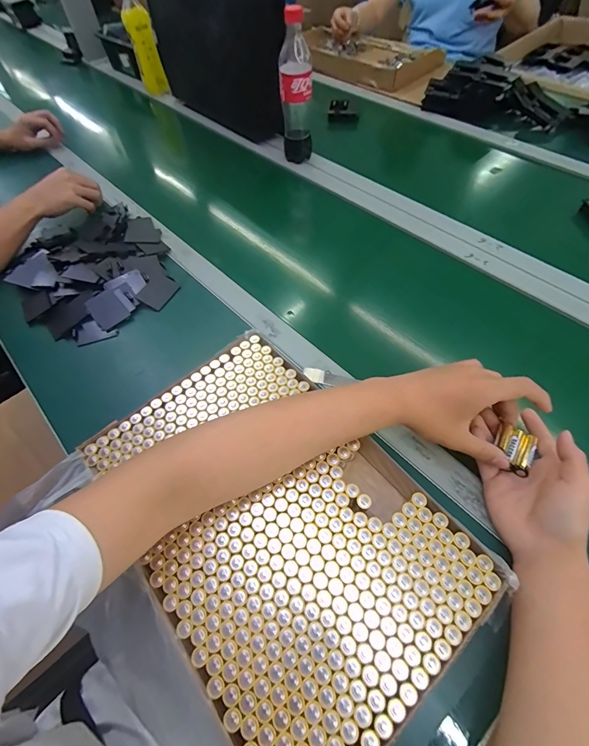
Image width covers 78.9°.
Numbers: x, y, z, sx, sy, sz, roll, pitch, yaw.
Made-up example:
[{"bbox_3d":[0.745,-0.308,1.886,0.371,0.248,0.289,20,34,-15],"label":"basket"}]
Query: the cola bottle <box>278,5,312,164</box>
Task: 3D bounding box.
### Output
[{"bbox_3d":[0.004,-0.553,0.723,0.064,0.252,0.057,0,57,4],"label":"cola bottle"}]

